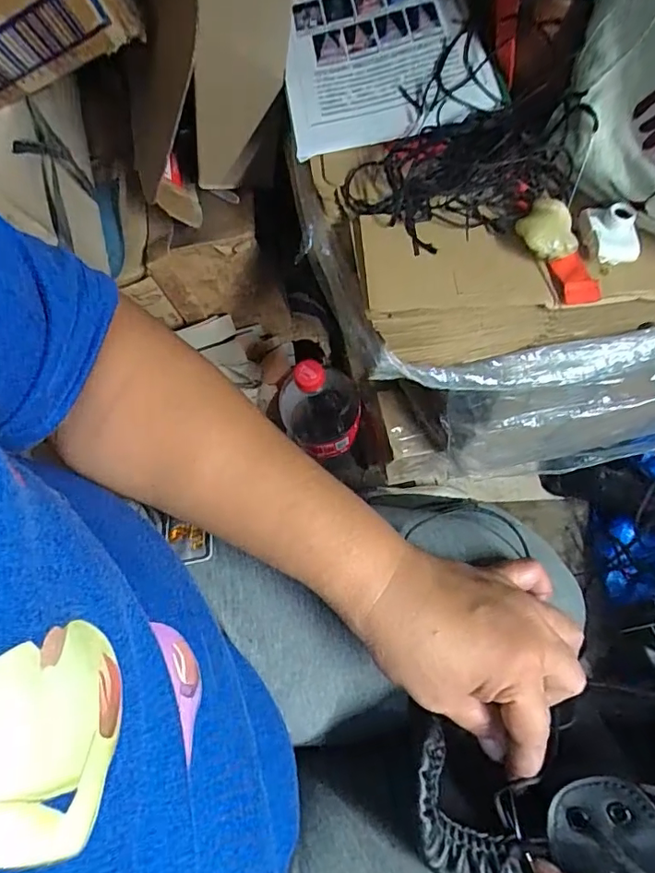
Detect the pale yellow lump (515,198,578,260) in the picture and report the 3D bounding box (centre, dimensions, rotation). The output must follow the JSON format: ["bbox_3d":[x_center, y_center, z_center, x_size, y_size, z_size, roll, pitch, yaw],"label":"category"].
[{"bbox_3d":[0.148,-0.139,0.355,0.033,0.021,0.039,-13,68,-3],"label":"pale yellow lump"}]

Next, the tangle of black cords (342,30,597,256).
[{"bbox_3d":[0.102,-0.210,0.373,0.140,0.048,0.160,41,75,17],"label":"tangle of black cords"}]

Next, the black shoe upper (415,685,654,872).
[{"bbox_3d":[0.151,0.182,0.275,0.215,0.104,0.083,0,67,-14],"label":"black shoe upper"}]

